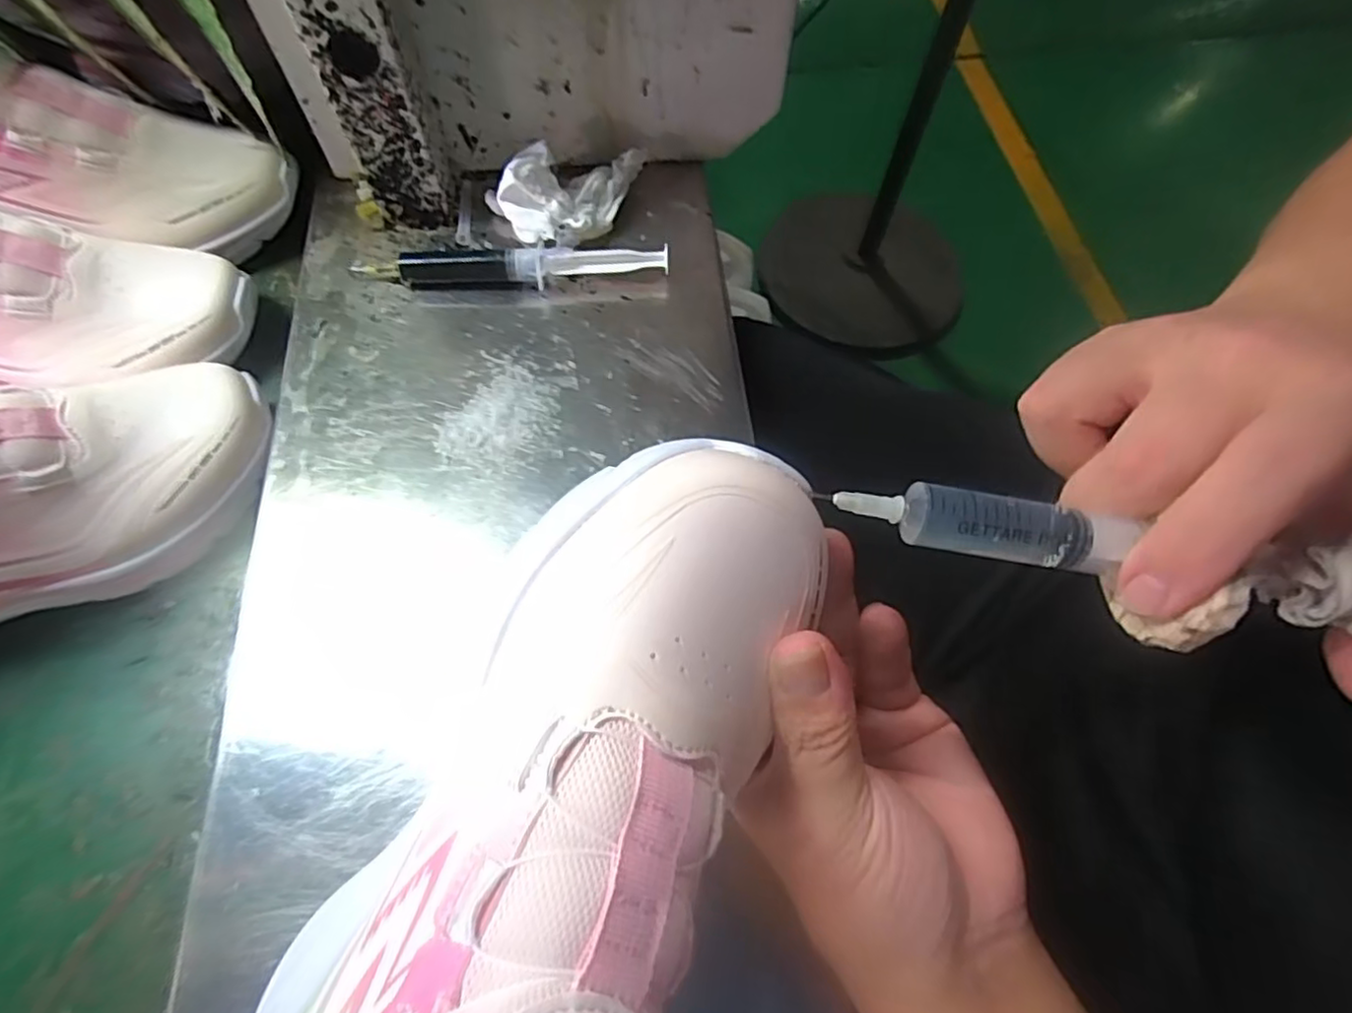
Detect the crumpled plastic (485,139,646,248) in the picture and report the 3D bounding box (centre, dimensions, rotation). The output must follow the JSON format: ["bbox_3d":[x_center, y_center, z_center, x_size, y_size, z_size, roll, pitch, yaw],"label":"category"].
[{"bbox_3d":[-0.059,-0.174,0.366,0.089,0.034,0.054,-10,65,-7],"label":"crumpled plastic"}]

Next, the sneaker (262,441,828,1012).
[{"bbox_3d":[-0.033,0.081,0.148,0.085,0.094,0.213,24,68,7],"label":"sneaker"}]

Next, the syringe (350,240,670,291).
[{"bbox_3d":[-0.088,-0.131,0.359,0.167,0.016,0.015,-3,65,-4],"label":"syringe"}]

